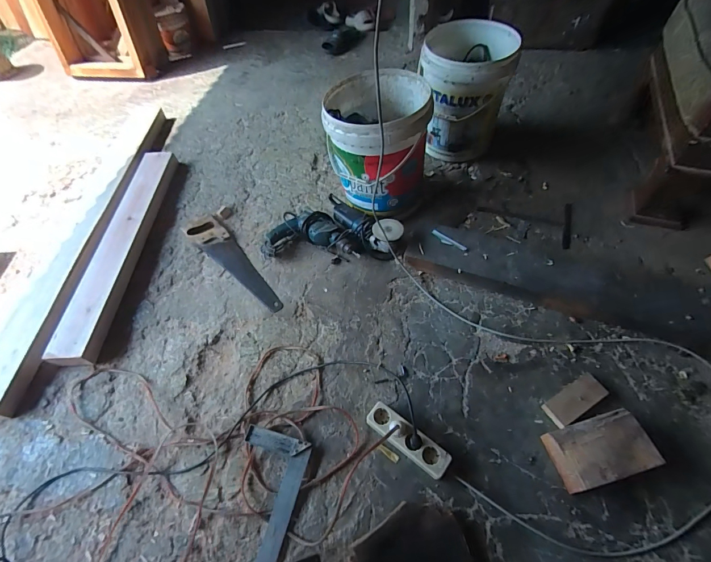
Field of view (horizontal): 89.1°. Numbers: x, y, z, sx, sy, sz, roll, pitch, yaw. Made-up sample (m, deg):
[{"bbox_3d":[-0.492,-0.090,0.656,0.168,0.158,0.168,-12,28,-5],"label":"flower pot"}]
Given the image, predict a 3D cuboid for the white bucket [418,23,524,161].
[{"bbox_3d":[0.389,-0.680,1.332,0.299,0.358,0.283,11,60,11],"label":"white bucket"}]

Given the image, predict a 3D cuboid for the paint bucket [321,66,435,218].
[{"bbox_3d":[0.070,-0.418,1.165,0.311,0.374,0.316,-2,58,3],"label":"paint bucket"}]

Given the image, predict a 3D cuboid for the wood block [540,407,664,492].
[{"bbox_3d":[0.524,0.364,0.781,0.202,0.062,0.118,-15,59,-5],"label":"wood block"}]

